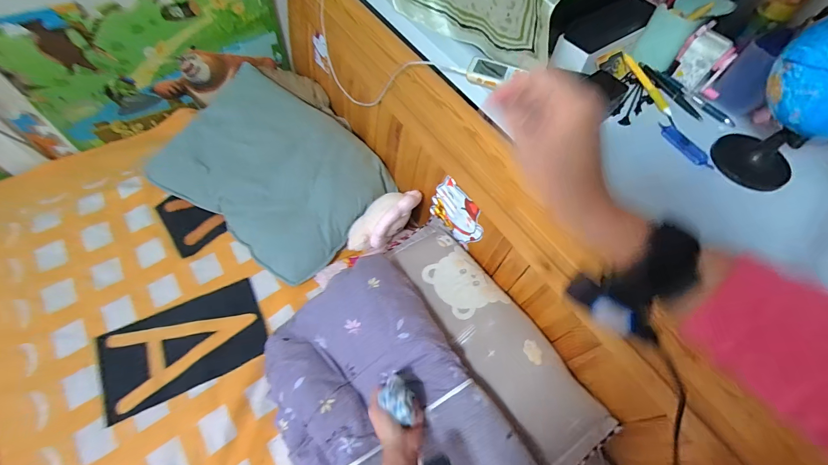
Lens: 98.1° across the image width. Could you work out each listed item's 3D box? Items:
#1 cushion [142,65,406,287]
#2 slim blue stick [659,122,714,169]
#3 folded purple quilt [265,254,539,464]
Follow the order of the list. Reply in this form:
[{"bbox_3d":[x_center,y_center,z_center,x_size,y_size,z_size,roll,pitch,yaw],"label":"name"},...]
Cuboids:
[{"bbox_3d":[-0.346,-0.183,0.887,0.539,0.132,0.415,32,64,15],"label":"cushion"},{"bbox_3d":[0.393,-0.127,0.521,0.020,0.013,0.088,-22,63,-15],"label":"slim blue stick"},{"bbox_3d":[-0.054,0.297,0.603,0.320,0.125,0.479,-28,65,-17],"label":"folded purple quilt"}]

